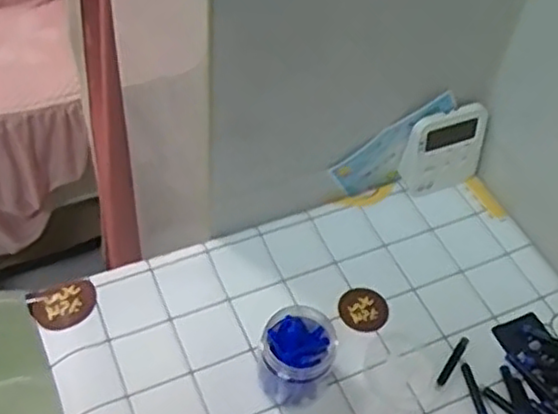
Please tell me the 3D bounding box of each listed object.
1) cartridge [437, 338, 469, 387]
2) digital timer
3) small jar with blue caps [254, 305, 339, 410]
[{"bbox_3d":[0.133,0.116,0.530,0.006,0.004,0.046,31,55,17],"label":"cartridge"},{"bbox_3d":[0.148,-0.048,0.618,0.076,0.079,0.026,-15,55,-17],"label":"digital timer"},{"bbox_3d":[0.011,0.106,0.493,0.053,0.054,0.053,3,52,-4],"label":"small jar with blue caps"}]

